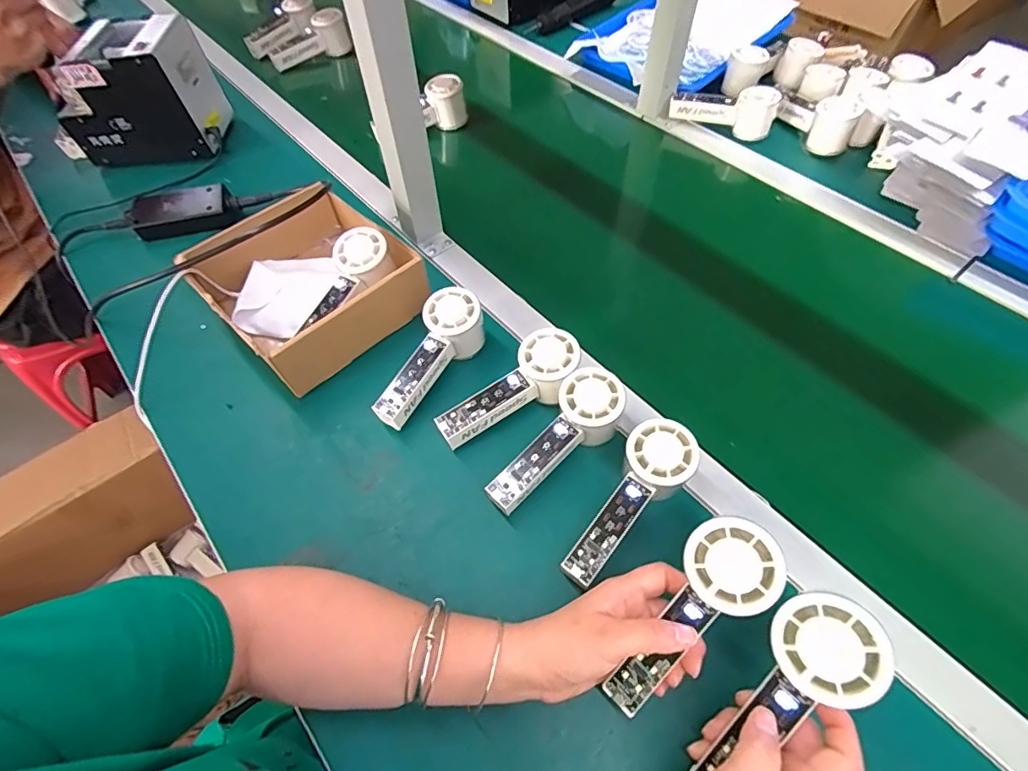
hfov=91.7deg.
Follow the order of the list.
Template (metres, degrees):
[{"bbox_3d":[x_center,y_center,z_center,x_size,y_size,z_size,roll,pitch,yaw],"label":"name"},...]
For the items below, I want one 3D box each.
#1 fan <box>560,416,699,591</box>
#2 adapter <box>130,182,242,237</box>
[{"bbox_3d":[0.096,0.099,0.422,0.053,0.053,0.152,36,79,22],"label":"fan"},{"bbox_3d":[-0.429,-0.227,0.649,0.127,0.038,0.041,-14,57,-7],"label":"adapter"}]

